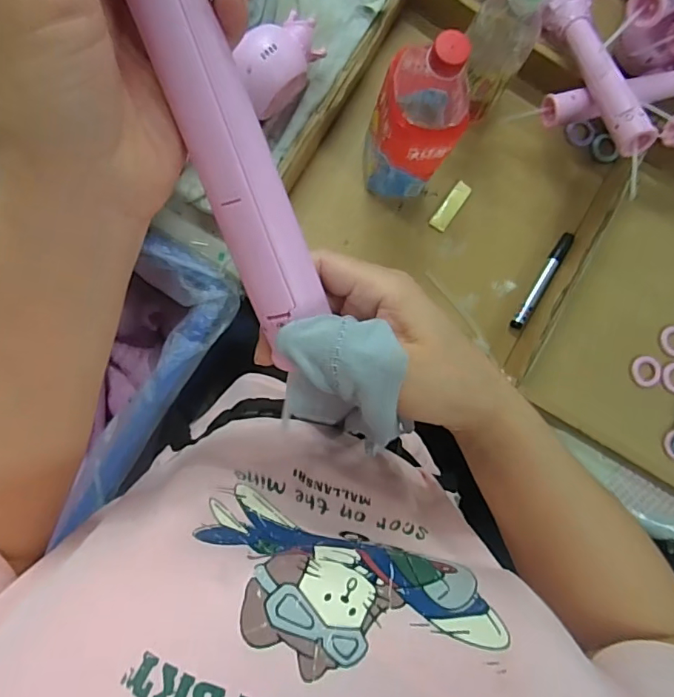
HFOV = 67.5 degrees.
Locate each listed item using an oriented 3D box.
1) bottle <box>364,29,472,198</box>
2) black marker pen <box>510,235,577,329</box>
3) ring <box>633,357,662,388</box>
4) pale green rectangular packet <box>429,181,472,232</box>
[{"bbox_3d":[0.084,-0.231,0.511,0.079,0.218,0.103,28,85,-3],"label":"bottle"},{"bbox_3d":[0.255,-0.085,0.624,0.015,0.012,0.137,33,85,-3],"label":"black marker pen"},{"bbox_3d":[0.387,0.029,0.629,0.035,0.005,0.037,0,87,-5],"label":"ring"},{"bbox_3d":[0.140,-0.175,0.621,0.022,0.004,0.067,35,85,-2],"label":"pale green rectangular packet"}]

